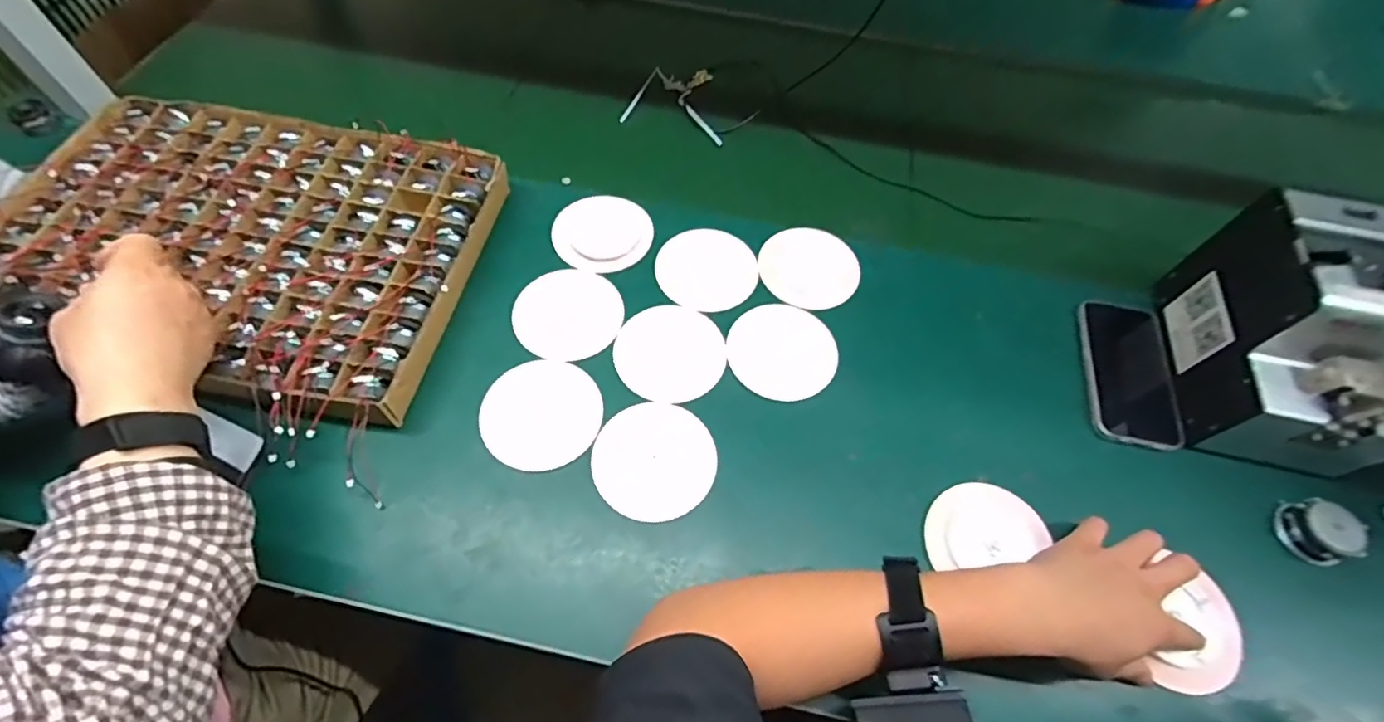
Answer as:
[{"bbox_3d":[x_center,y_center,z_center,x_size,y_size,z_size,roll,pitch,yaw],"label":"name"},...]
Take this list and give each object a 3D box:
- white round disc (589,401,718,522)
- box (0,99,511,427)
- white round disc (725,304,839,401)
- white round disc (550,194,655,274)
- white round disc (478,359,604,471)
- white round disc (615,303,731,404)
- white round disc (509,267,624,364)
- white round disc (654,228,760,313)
[{"bbox_3d":[-0.032,0.081,0.487,0.097,0.006,0.100,-1,61,1],"label":"white round disc"},{"bbox_3d":[-0.415,-0.113,0.553,0.421,0.045,0.291,12,60,4],"label":"box"},{"bbox_3d":[0.084,-0.012,0.543,0.099,0.006,0.089,30,62,14],"label":"white round disc"},{"bbox_3d":[-0.089,-0.130,0.598,0.096,0.013,0.091,1,60,-2],"label":"white round disc"},{"bbox_3d":[-0.129,0.044,0.503,0.099,0.004,0.097,1,60,-2],"label":"white round disc"},{"bbox_3d":[-0.020,-0.008,0.539,0.097,0.008,0.097,1,60,-2],"label":"white round disc"},{"bbox_3d":[-0.116,-0.045,0.553,0.098,0.004,0.101,1,60,-2],"label":"white round disc"},{"bbox_3d":[0.016,-0.093,0.587,0.096,0.005,0.098,1,60,-2],"label":"white round disc"}]

